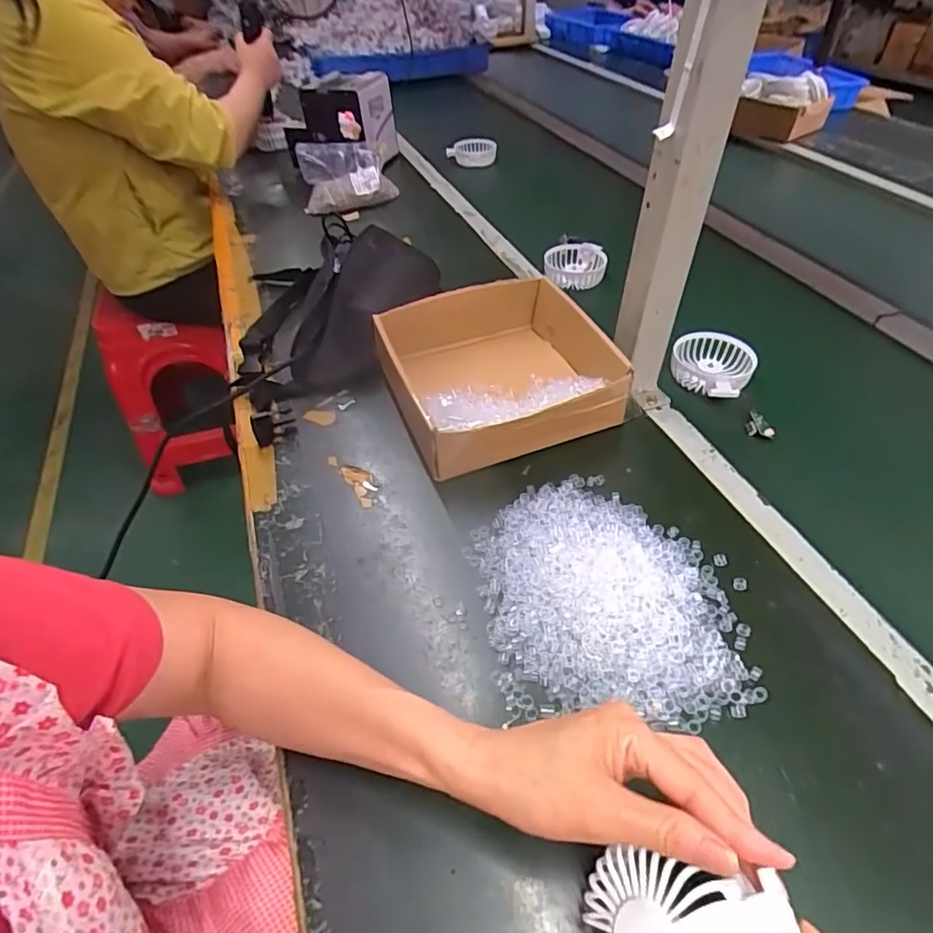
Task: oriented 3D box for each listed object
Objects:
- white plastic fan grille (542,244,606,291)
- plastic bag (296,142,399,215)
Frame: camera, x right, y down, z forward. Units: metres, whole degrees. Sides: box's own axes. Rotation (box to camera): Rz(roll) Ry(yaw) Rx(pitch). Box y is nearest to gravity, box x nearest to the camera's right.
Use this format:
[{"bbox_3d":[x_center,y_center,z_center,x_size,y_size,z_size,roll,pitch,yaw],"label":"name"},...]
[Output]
[{"bbox_3d":[0.161,-0.299,0.830,0.088,0.037,0.079,5,46,8],"label":"white plastic fan grille"},{"bbox_3d":[-0.210,-0.511,0.987,0.159,0.098,0.091,0,45,3],"label":"plastic bag"}]

